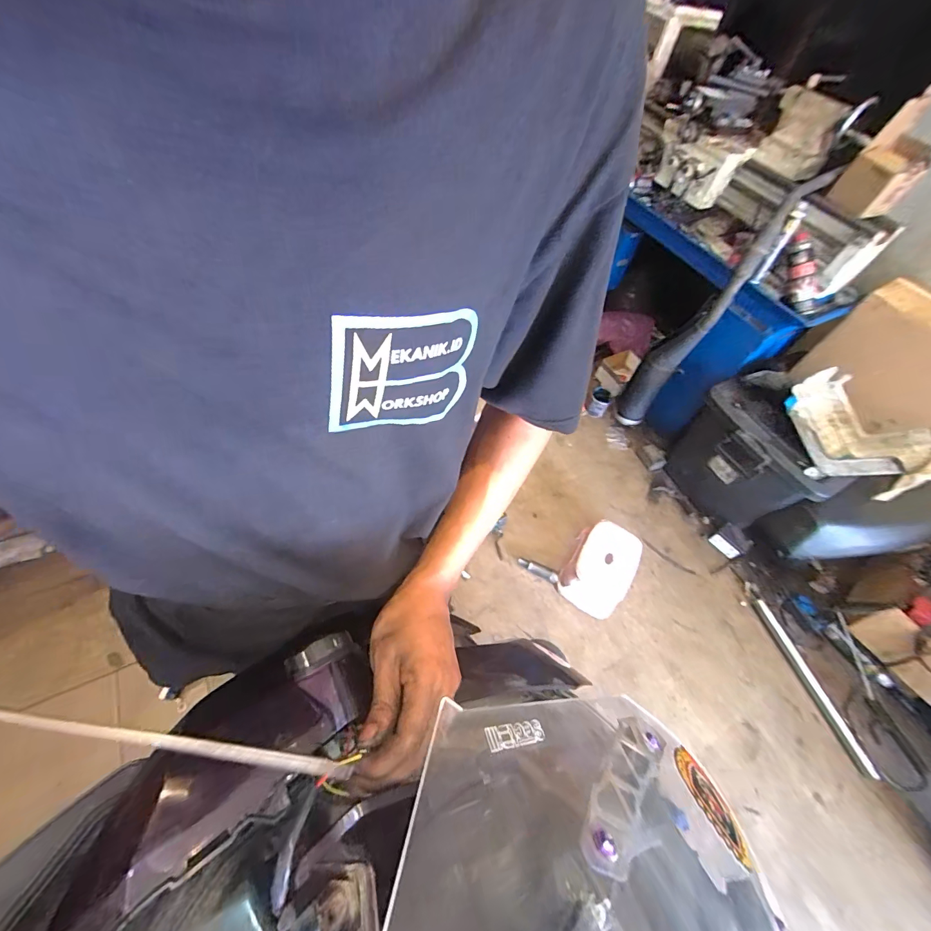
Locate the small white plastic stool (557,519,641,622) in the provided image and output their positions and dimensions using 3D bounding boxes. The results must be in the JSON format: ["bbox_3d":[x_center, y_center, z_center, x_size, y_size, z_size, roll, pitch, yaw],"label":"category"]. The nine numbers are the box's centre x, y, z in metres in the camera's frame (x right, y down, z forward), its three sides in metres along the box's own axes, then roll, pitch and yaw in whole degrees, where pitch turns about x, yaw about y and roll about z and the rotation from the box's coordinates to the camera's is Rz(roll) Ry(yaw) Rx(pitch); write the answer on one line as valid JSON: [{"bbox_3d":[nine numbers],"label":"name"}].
[{"bbox_3d":[0.462,0.344,1.373,0.208,0.148,0.293,30,57,11],"label":"small white plastic stool"}]

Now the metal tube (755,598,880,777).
[{"bbox_3d":[1.078,0.676,1.266,0.041,0.029,0.501,-11,56,-13],"label":"metal tube"}]

